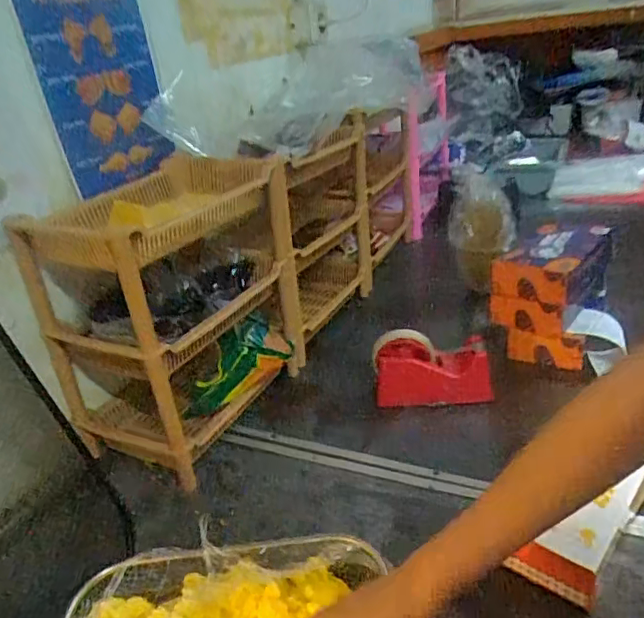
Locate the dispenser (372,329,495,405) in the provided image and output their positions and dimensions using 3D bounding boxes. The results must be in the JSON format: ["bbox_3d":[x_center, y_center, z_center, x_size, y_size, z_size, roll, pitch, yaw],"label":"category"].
[{"bbox_3d":[0.154,0.082,0.790,0.159,0.091,0.049,-6,28,5],"label":"dispenser"}]

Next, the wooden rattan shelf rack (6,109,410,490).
[{"bbox_3d":[-0.064,-0.137,0.999,0.226,0.312,0.896,6,31,24],"label":"wooden rattan shelf rack"}]

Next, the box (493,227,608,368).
[{"bbox_3d":[0.352,-0.026,0.869,0.128,0.156,0.166,13,34,34],"label":"box"}]

